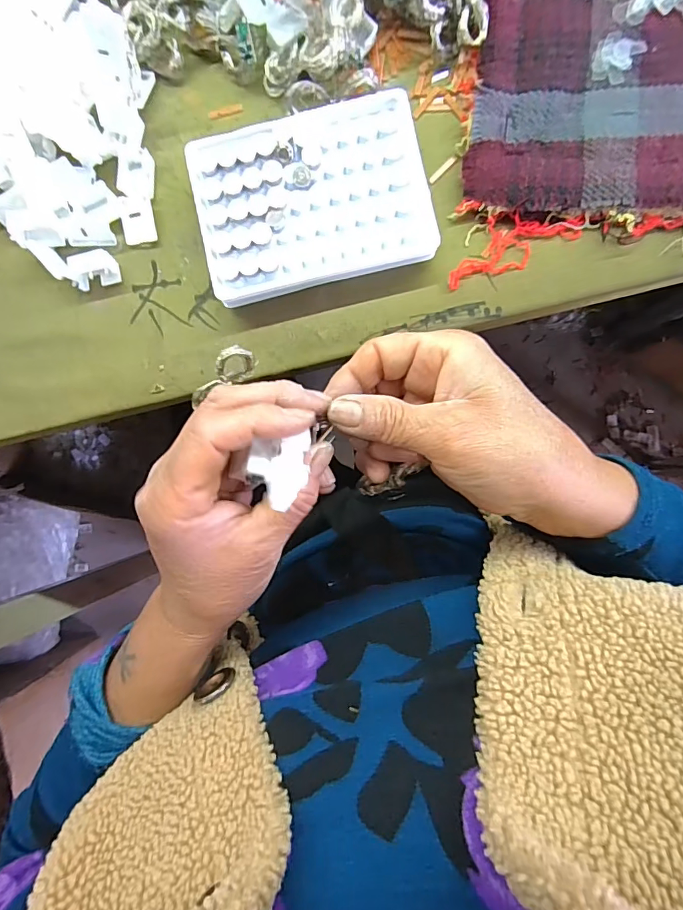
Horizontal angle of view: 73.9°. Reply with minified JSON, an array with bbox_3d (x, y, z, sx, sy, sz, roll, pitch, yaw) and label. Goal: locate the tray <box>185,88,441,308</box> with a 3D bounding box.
[{"bbox_3d":[-0.016,-0.146,0.264,0.130,0.020,0.094,-14,91,4],"label":"tray"}]

